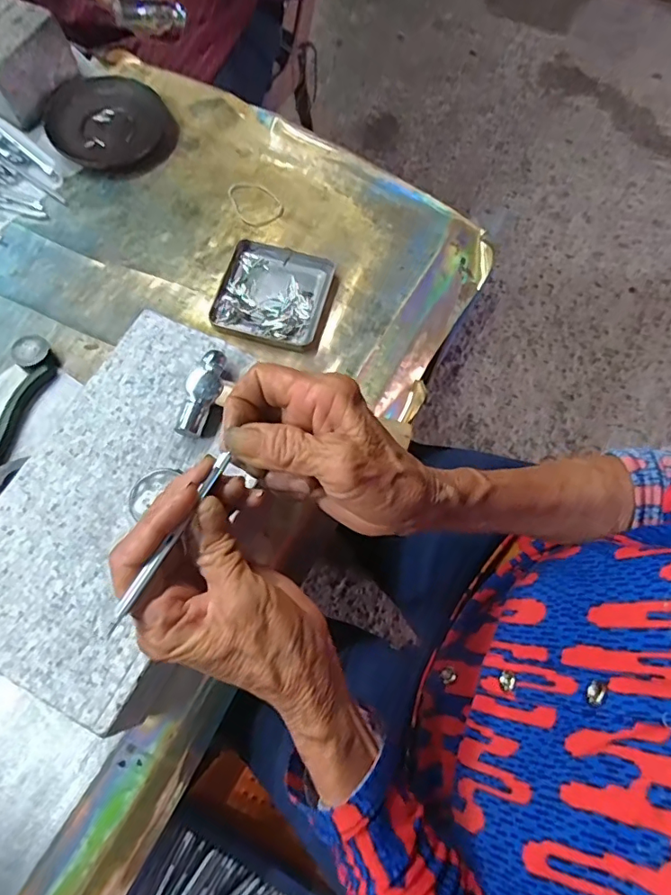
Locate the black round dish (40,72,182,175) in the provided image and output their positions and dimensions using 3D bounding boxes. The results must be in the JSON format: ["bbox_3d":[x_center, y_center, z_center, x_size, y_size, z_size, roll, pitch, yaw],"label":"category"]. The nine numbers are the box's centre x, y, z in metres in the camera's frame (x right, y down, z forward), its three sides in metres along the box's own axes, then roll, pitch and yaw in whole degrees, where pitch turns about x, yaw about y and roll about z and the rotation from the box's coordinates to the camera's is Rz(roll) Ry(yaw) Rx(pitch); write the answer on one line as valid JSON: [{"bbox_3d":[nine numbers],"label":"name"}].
[{"bbox_3d":[-0.232,-0.336,0.533,0.121,0.030,0.117,0,70,-1],"label":"black round dish"}]

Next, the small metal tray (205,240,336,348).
[{"bbox_3d":[-0.058,-0.142,0.475,0.097,0.012,0.099,14,71,4],"label":"small metal tray"}]

